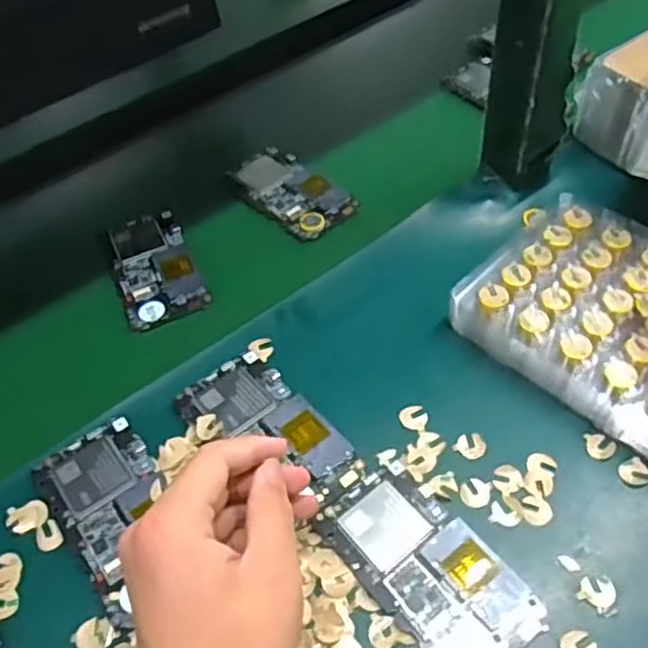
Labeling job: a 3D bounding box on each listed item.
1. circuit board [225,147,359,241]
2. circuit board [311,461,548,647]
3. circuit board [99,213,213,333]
[{"bbox_3d":[-0.033,-0.119,0.615,0.064,0.008,0.120,-35,55,-23],"label":"circuit board"},{"bbox_3d":[0.059,0.137,0.391,0.067,0.009,0.124,-35,58,-20],"label":"circuit board"},{"bbox_3d":[-0.140,-0.049,0.566,0.064,0.004,0.121,-22,54,-11],"label":"circuit board"}]

